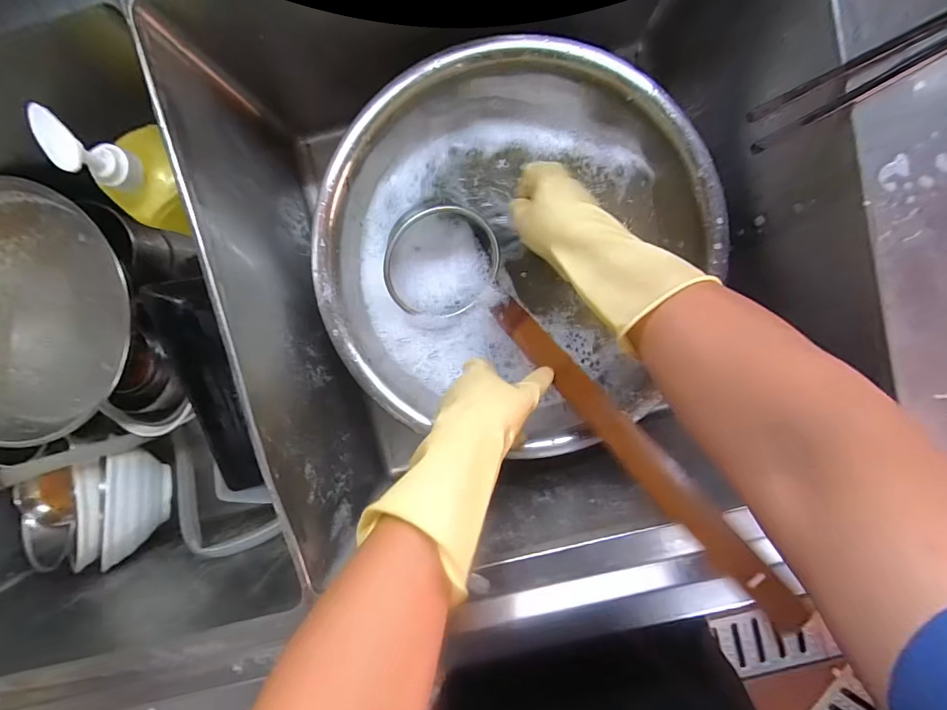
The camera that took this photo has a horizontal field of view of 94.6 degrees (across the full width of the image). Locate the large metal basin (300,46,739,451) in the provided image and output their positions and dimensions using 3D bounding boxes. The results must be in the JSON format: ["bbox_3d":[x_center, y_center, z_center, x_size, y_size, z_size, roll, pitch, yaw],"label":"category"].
[{"bbox_3d":[0.042,-0.120,0.517,0.420,0.108,0.401,-41,92,6],"label":"large metal basin"}]

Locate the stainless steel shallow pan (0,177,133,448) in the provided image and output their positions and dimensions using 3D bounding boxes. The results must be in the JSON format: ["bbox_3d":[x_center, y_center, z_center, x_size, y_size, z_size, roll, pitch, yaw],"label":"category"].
[{"bbox_3d":[-0.556,-0.050,0.541,0.291,0.063,0.299,0,95,3],"label":"stainless steel shallow pan"}]

